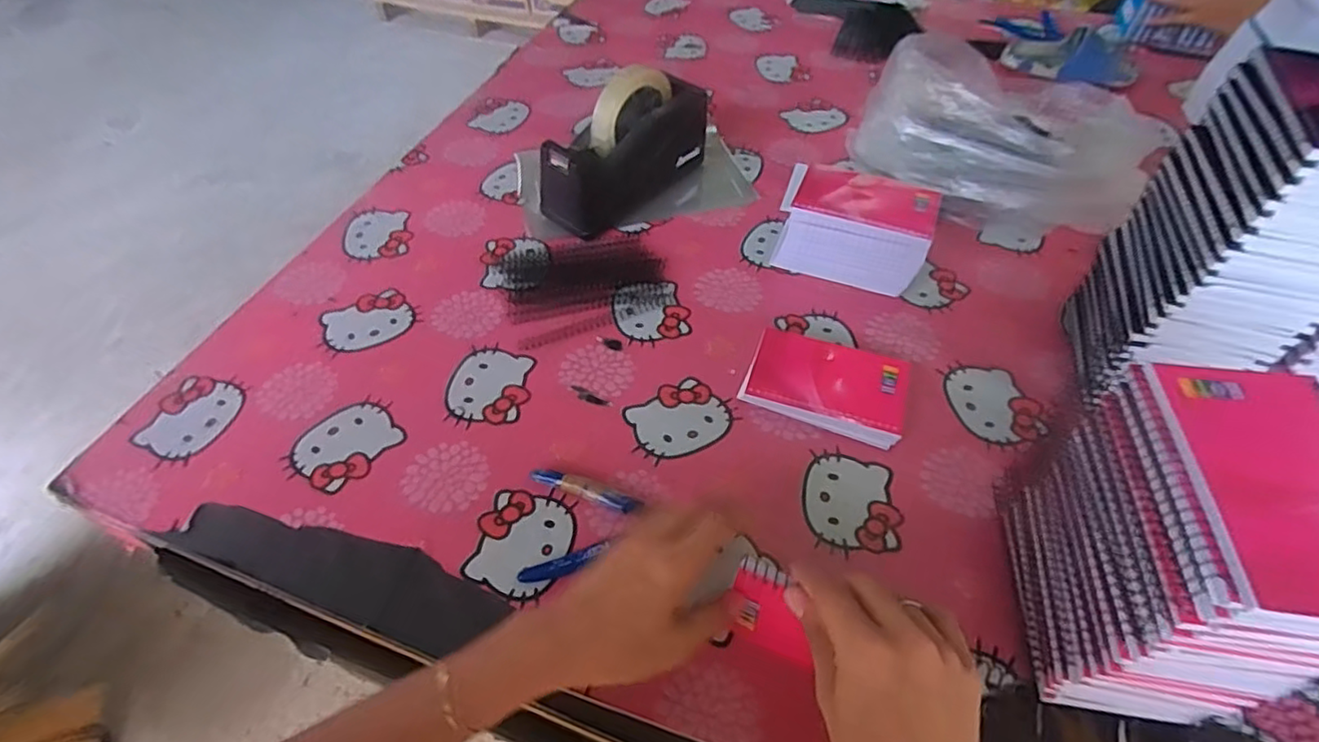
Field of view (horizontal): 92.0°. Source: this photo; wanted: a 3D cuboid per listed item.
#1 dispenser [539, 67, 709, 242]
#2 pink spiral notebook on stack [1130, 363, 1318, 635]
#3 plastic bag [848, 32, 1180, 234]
[{"bbox_3d":[-0.035,-0.241,0.681,0.069,0.119,0.203,36,59,27],"label":"dispenser"},{"bbox_3d":[0.285,0.054,0.294,0.085,0.016,0.133,7,52,6],"label":"pink spiral notebook on stack"},{"bbox_3d":[0.381,-0.267,0.702,0.282,0.128,0.215,-3,50,-2],"label":"plastic bag"}]

